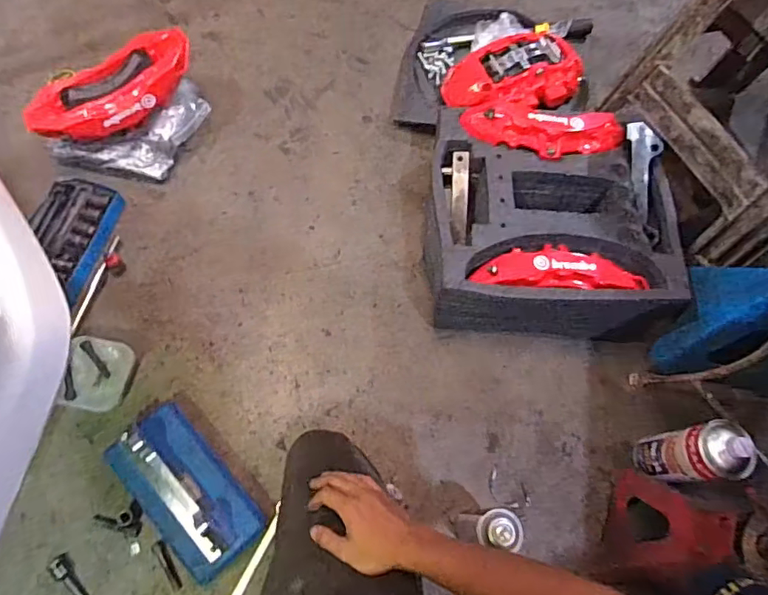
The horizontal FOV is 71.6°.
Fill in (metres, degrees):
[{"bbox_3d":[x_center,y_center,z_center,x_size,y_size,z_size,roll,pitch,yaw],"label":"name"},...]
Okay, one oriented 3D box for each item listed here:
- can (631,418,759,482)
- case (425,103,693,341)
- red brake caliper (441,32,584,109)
[{"bbox_3d":[0.487,0.246,0.838,0.080,0.200,0.080,2,69,-4],"label":"can"},{"bbox_3d":[0.298,-0.143,0.999,0.422,0.164,0.407,1,69,-4],"label":"case"},{"bbox_3d":[0.281,-0.478,1.148,0.300,0.112,0.203,-23,73,-13],"label":"red brake caliper"}]

